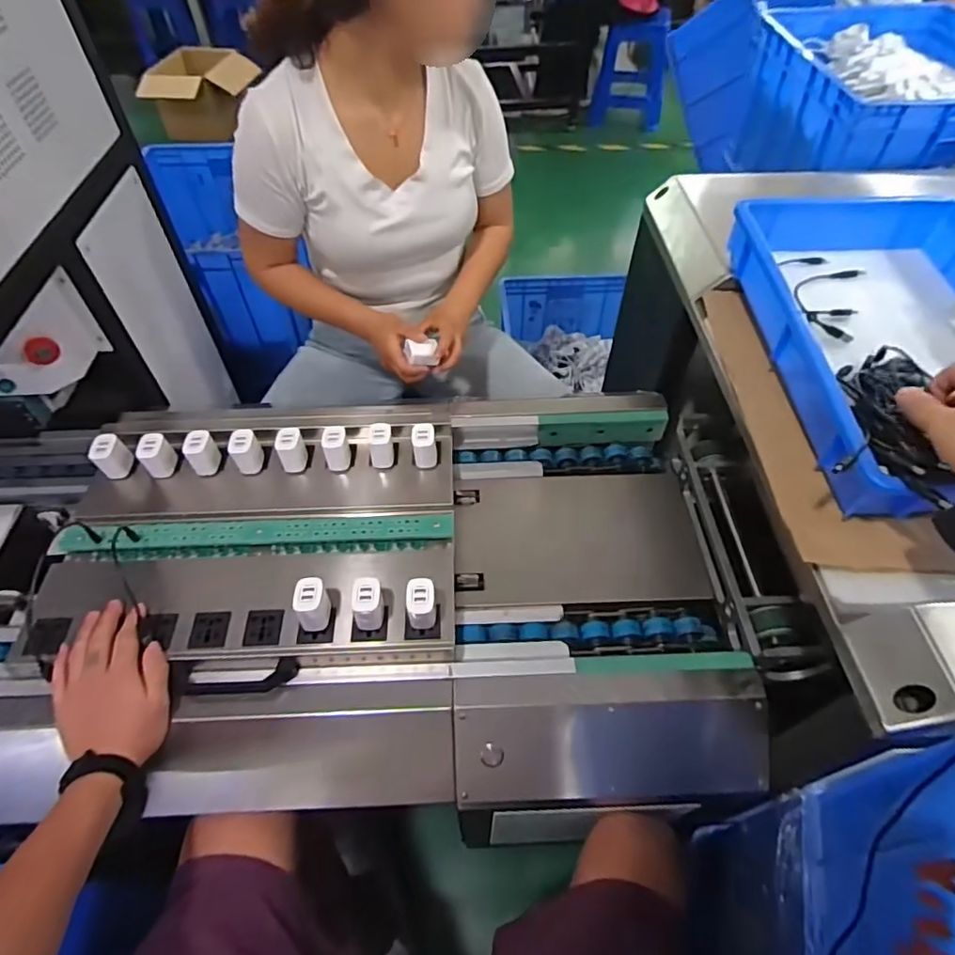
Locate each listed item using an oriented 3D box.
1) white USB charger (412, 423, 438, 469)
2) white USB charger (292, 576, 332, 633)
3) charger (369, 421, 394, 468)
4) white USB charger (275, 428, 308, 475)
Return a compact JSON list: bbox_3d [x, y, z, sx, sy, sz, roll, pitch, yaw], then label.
[{"bbox_3d":[-0.072,-0.043,0.774,0.031,0.060,0.030,-9,53,-7],"label":"white USB charger"},{"bbox_3d":[-0.184,0.141,0.629,0.032,0.054,0.040,-2,52,-2],"label":"white USB charger"},{"bbox_3d":[-0.130,-0.043,0.768,0.031,0.051,0.040,-9,53,-7],"label":"charger"},{"bbox_3d":[-0.254,-0.037,0.776,0.034,0.059,0.034,-9,53,-7],"label":"white USB charger"}]

